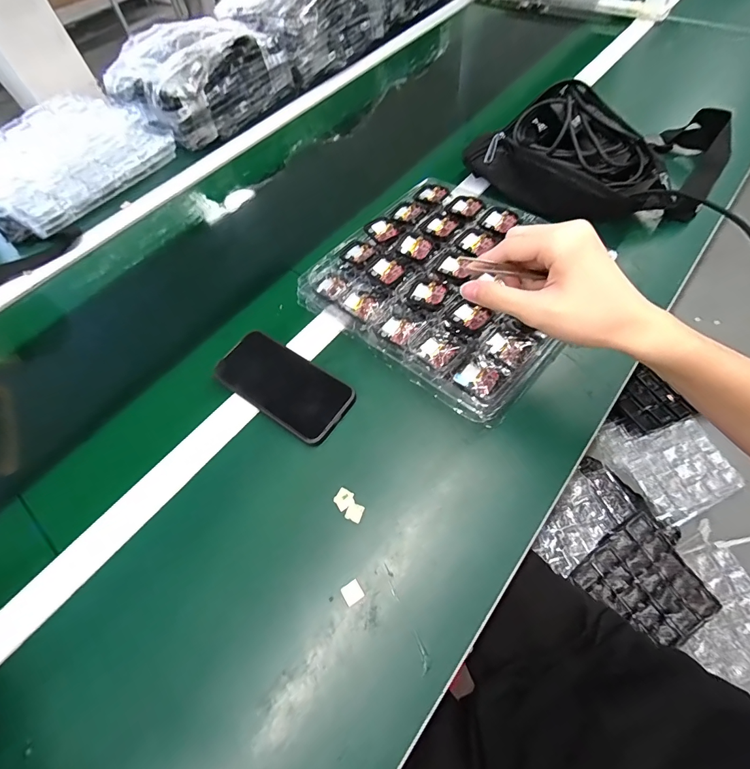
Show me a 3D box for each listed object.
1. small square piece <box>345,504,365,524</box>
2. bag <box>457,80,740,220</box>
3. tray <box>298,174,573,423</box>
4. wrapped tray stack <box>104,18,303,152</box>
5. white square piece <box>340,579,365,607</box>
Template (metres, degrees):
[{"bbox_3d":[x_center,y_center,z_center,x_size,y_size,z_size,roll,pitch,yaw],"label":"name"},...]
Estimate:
[{"bbox_3d":[-0.019,0.122,0.366,0.016,0.004,0.016,15,62,14],"label":"small square piece"},{"bbox_3d":[0.279,-0.302,0.523,0.132,0.110,0.292,-42,65,-18],"label":"bag"},{"bbox_3d":[0.092,-0.127,0.468,0.294,0.037,0.264,37,69,23],"label":"tray"},{"bbox_3d":[-0.357,-0.616,0.760,0.254,0.107,0.299,34,68,22],"label":"wrapped tray stack"},{"bbox_3d":[-0.020,0.181,0.332,0.016,0.004,0.016,-32,62,-13],"label":"white square piece"}]

